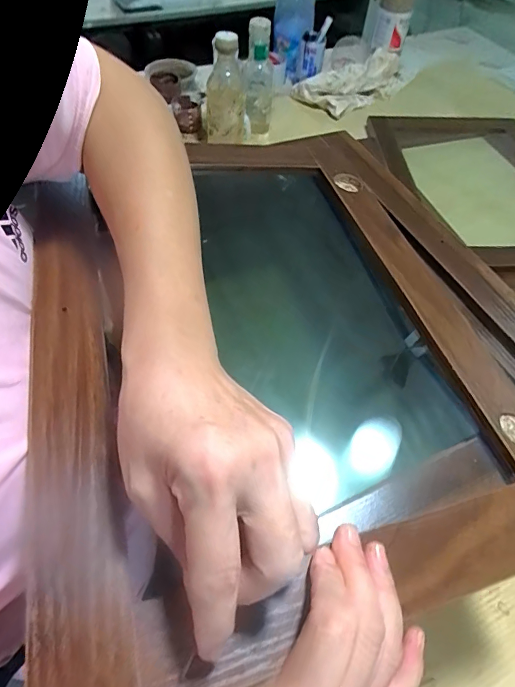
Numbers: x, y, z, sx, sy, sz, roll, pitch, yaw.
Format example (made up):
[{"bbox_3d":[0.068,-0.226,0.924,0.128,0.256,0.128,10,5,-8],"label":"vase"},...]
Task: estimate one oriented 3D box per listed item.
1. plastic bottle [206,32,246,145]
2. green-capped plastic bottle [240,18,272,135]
[{"bbox_3d":[-0.062,-0.483,0.779,0.073,0.176,0.074,0,55,-4],"label":"plastic bottle"},{"bbox_3d":[0.001,-0.550,0.857,0.057,0.200,0.063,-6,56,-8],"label":"green-capped plastic bottle"}]

